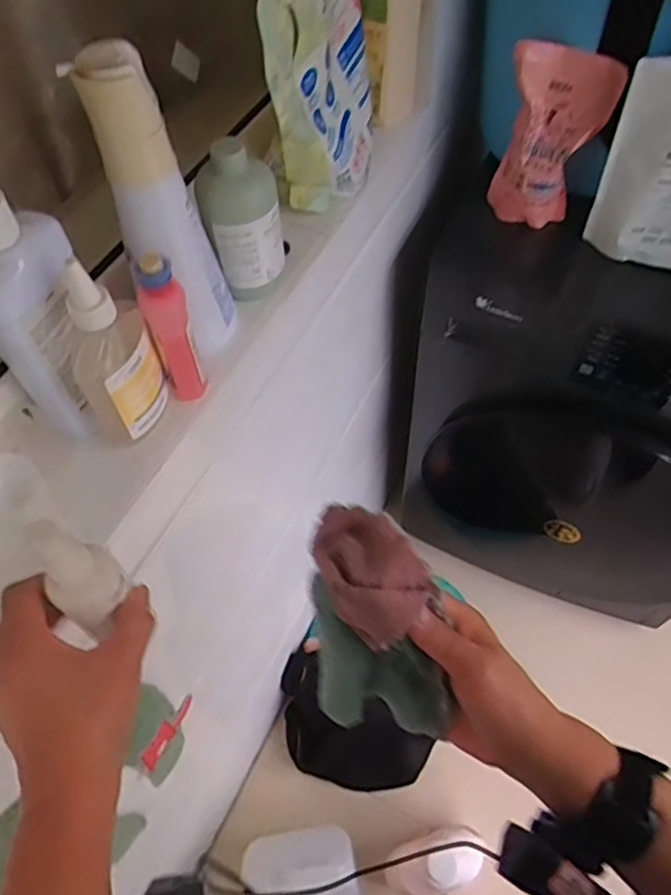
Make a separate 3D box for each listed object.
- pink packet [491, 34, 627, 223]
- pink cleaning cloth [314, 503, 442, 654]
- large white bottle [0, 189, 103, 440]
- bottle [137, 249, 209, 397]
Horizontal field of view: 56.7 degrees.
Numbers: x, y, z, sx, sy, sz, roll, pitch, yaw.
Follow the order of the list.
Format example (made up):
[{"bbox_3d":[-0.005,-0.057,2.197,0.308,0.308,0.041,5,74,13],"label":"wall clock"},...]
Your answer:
[{"bbox_3d":[0.267,-0.379,0.778,0.122,0.209,0.054,17,60,14],"label":"pink packet"},{"bbox_3d":[0.017,0.070,0.371,0.053,0.032,0.086,-34,61,-17],"label":"pink cleaning cloth"},{"bbox_3d":[-0.212,-0.093,0.455,0.047,0.187,0.082,26,63,19],"label":"large white bottle"},{"bbox_3d":[-0.130,-0.093,0.504,0.032,0.128,0.034,-17,58,-7],"label":"bottle"}]

